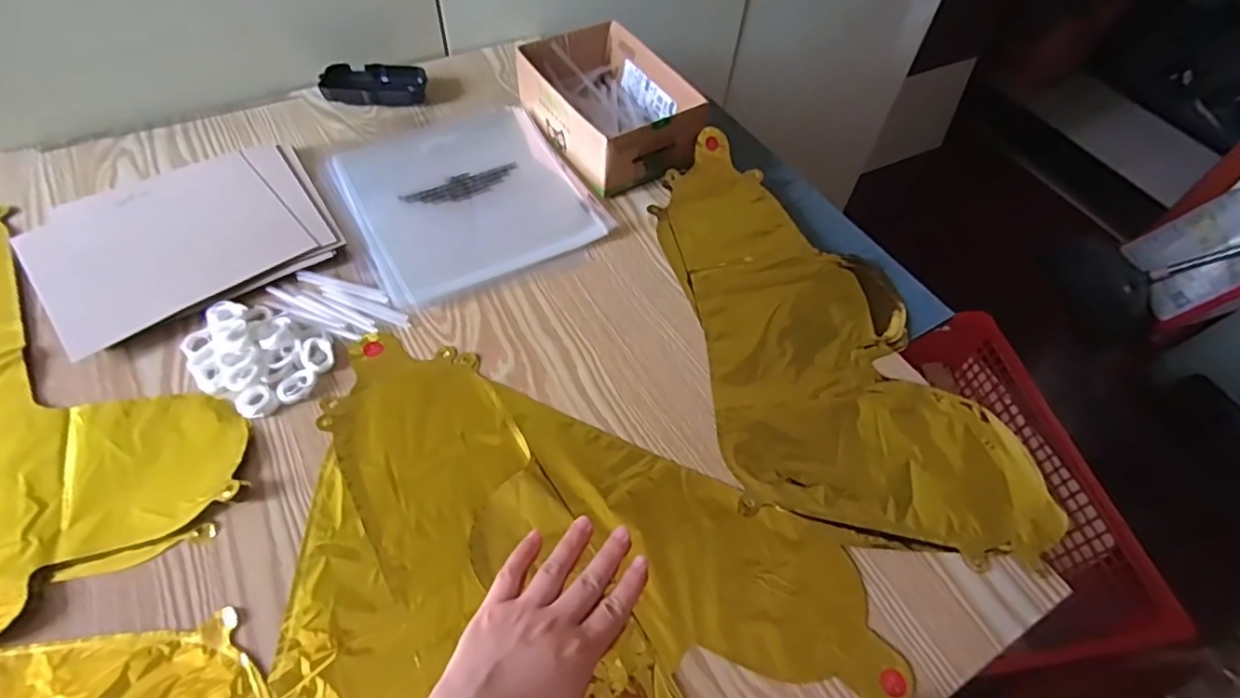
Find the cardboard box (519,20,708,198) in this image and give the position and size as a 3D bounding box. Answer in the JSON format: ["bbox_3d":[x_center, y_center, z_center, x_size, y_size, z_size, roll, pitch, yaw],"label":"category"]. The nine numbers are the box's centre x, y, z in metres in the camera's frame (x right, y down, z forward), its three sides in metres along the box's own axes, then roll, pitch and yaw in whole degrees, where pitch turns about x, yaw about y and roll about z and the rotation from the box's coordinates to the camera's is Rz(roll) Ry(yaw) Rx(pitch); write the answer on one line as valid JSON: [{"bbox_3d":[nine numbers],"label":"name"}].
[{"bbox_3d":[-0.013,-0.254,0.633,0.131,0.063,0.194,-22,59,-19],"label":"cardboard box"}]

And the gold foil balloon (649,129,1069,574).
[{"bbox_3d":[0.163,-0.022,0.516,0.213,0.021,0.414,-10,55,-11],"label":"gold foil balloon"}]

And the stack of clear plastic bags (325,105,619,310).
[{"bbox_3d":[-0.149,-0.153,0.594,0.212,0.014,0.216,-24,59,-20],"label":"stack of clear plastic bags"}]

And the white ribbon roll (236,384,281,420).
[{"bbox_3d":[-0.266,0.039,0.446,0.025,0.006,0.026,2,54,-3],"label":"white ribbon roll"}]

